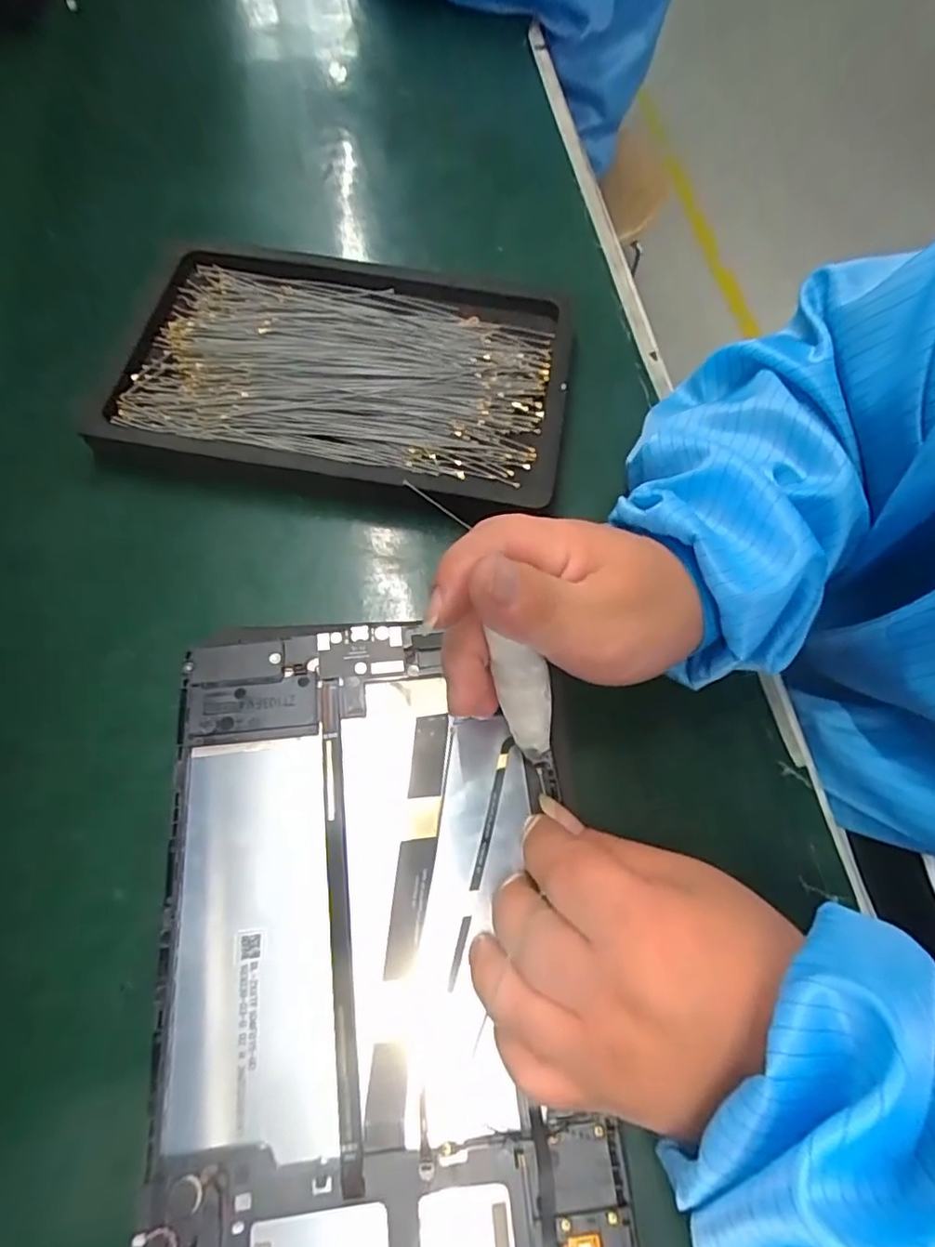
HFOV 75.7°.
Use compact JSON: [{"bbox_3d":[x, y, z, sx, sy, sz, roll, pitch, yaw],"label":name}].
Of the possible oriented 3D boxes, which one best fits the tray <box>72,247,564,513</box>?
[{"bbox_3d":[-0.068,-0.139,0.339,0.244,0.022,0.150,9,67,2],"label":"tray"}]

